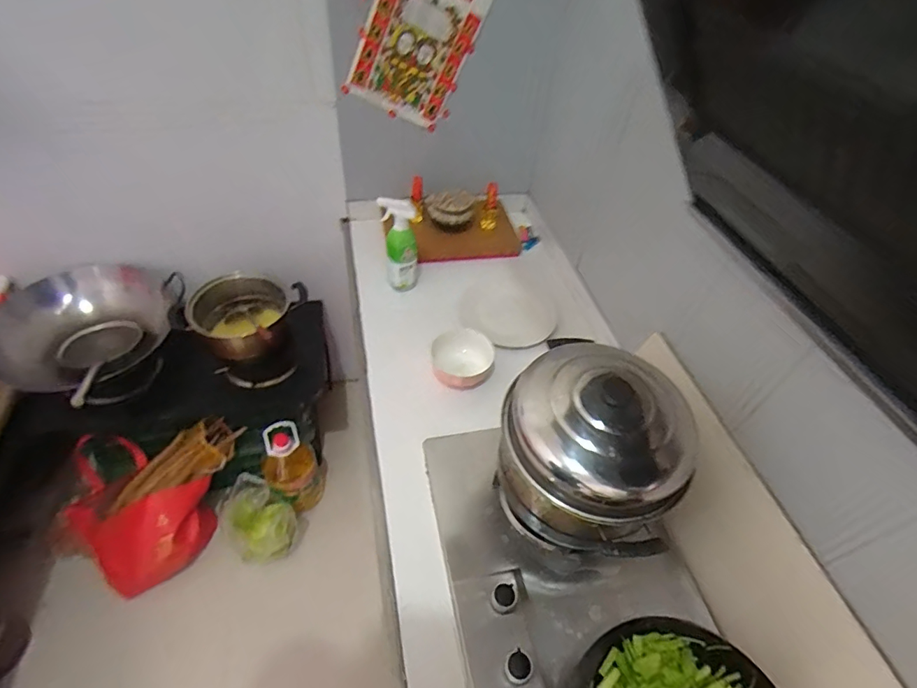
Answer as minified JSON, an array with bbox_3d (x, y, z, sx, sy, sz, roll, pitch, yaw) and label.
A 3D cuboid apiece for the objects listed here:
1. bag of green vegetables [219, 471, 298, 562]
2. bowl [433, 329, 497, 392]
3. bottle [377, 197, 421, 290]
[{"bbox_3d":[-0.635,0.558,1.488,0.246,0.170,0.184,35,53,24],"label":"bag of green vegetables"},{"bbox_3d":[0.009,0.038,1.039,0.139,0.079,0.138,7,47,1],"label":"bowl"},{"bbox_3d":[-0.147,-0.240,1.188,0.086,0.255,0.072,-12,50,-16],"label":"bottle"}]

